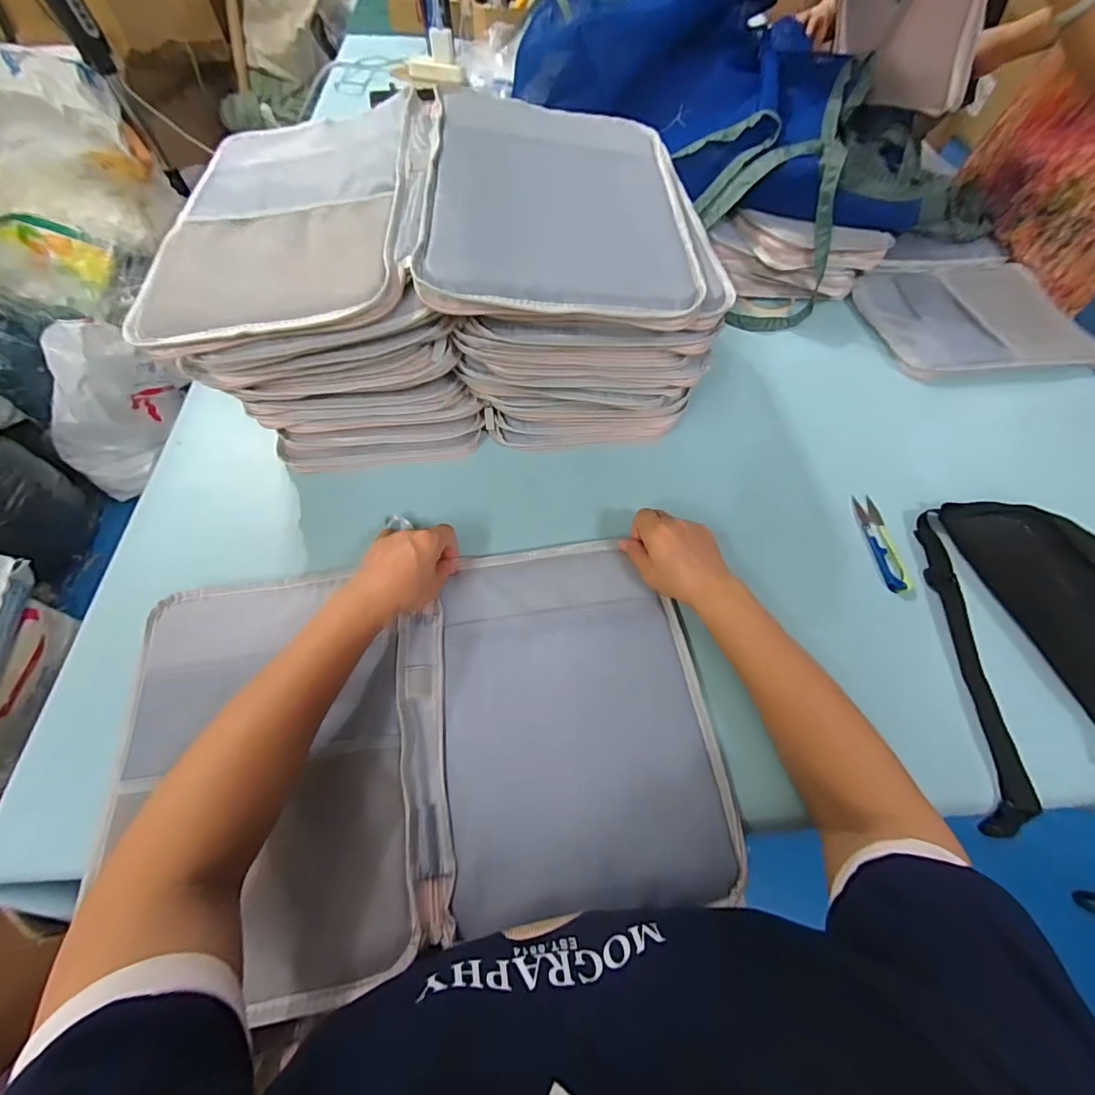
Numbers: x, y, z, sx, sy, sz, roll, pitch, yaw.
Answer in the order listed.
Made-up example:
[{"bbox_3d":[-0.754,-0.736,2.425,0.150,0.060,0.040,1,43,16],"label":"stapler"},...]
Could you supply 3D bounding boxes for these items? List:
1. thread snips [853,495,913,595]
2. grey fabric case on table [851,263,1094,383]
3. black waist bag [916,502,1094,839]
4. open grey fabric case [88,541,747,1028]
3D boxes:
[{"bbox_3d":[0.363,-0.007,0.500,0.029,0.011,0.117,1,61,-1],"label":"thread snips"},{"bbox_3d":[0.631,-0.334,0.672,0.308,0.027,0.226,-7,61,-6],"label":"grey fabric case on table"},{"bbox_3d":[0.483,0.100,0.406,0.208,0.083,0.310,13,61,5],"label":"black waist bag"},{"bbox_3d":[-0.092,0.142,0.371,0.443,0.030,0.293,-8,61,-6],"label":"open grey fabric case"}]

